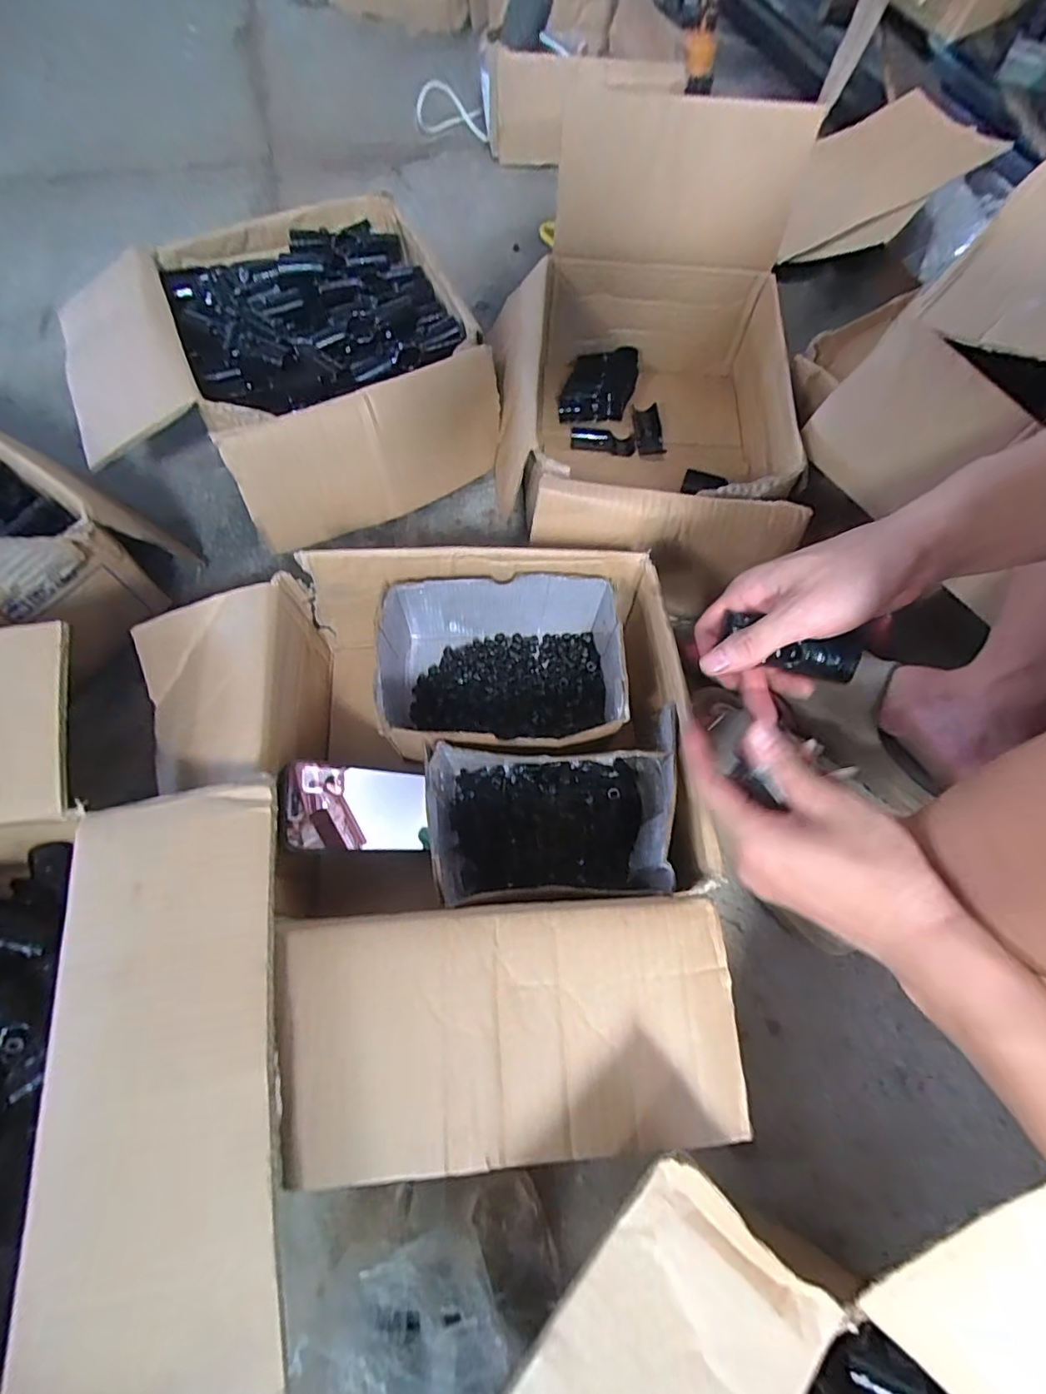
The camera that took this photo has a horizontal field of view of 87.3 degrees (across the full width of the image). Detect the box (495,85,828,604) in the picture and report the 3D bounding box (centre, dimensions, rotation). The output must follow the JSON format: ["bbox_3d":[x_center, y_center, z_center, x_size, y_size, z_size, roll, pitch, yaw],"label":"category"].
[{"bbox_3d":[0.132,-0.361,0.593,0.321,0.252,0.454,10,65,1],"label":"box"}]

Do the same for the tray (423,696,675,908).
[{"bbox_3d":[0.025,0.100,0.455,0.196,0.105,0.127,-5,66,-6],"label":"tray"}]

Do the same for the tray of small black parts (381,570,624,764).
[{"bbox_3d":[-0.019,-0.020,0.506,0.207,0.099,0.153,0,65,-3],"label":"tray of small black parts"}]

